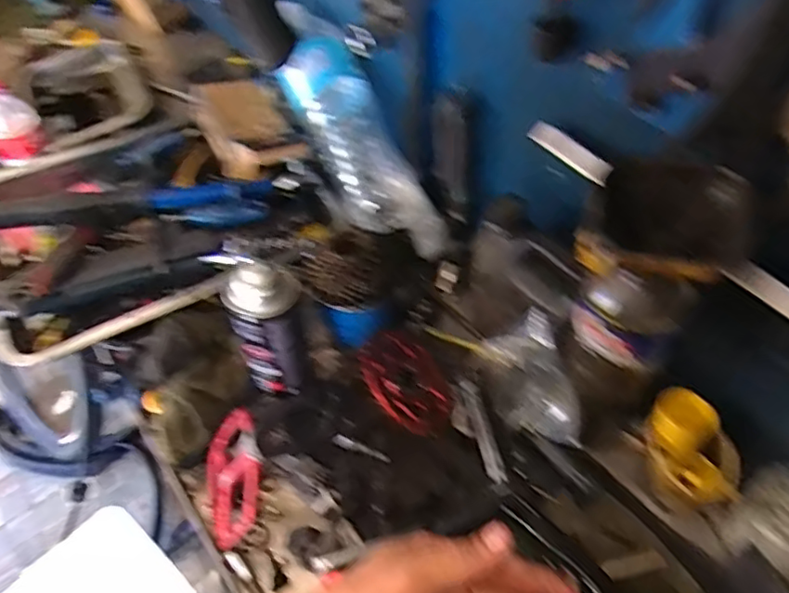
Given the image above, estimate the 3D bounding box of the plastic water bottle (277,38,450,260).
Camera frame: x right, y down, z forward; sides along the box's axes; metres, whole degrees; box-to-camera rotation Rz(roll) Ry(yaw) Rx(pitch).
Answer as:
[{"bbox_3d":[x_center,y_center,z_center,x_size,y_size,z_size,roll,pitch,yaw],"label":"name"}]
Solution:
[{"bbox_3d":[-0.031,-0.166,0.743,0.101,0.088,0.281,-33,91,-21],"label":"plastic water bottle"}]

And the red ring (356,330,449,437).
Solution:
[{"bbox_3d":[0.014,0.089,0.639,0.103,0.006,0.116,-17,63,-48],"label":"red ring"}]

